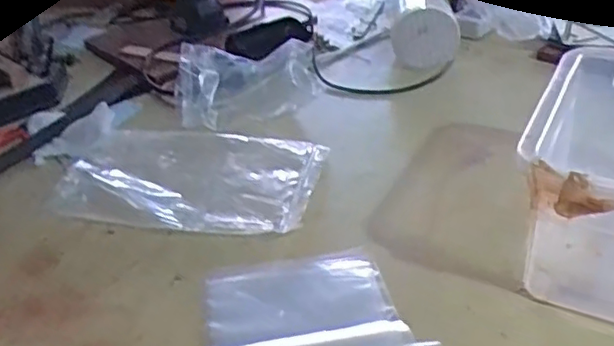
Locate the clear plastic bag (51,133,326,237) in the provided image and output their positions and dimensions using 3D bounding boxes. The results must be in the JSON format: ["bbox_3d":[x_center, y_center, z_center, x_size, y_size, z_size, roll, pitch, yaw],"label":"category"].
[{"bbox_3d":[-0.112,0.001,0.641,0.242,0.028,0.146,5,34,11],"label":"clear plastic bag"}]

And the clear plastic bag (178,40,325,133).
[{"bbox_3d":[-0.070,-0.113,0.791,0.171,0.059,0.116,-8,34,-8],"label":"clear plastic bag"}]

